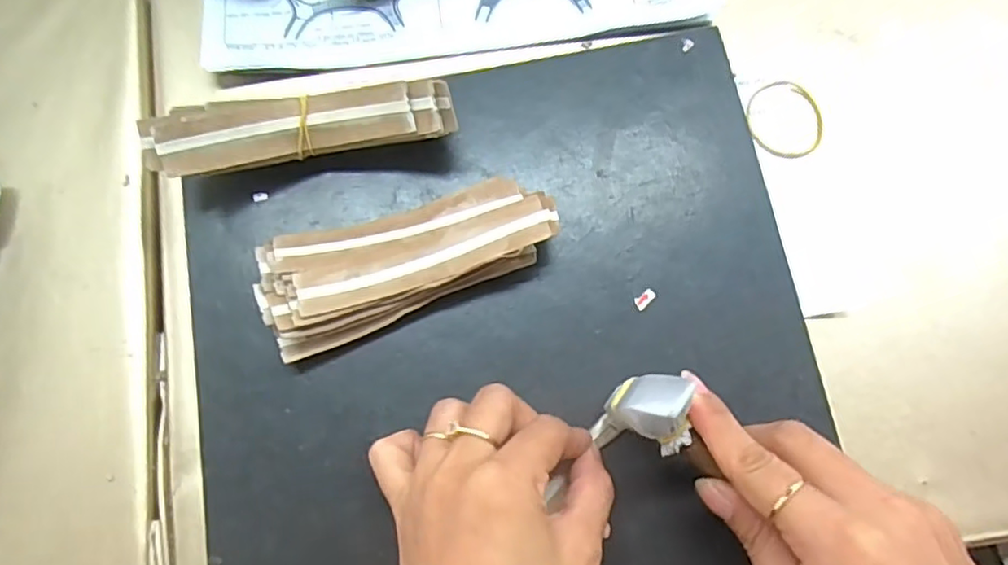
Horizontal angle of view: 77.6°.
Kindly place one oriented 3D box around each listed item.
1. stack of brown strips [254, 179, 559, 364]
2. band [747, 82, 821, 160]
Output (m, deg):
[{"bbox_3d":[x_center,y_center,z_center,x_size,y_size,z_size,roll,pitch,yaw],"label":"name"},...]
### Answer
[{"bbox_3d":[-0.046,-0.012,0.304,0.140,0.031,0.054,-18,78,-5],"label":"stack of brown strips"},{"bbox_3d":[0.162,-0.094,0.357,0.044,0.008,0.046,1,79,-3],"label":"band"}]

